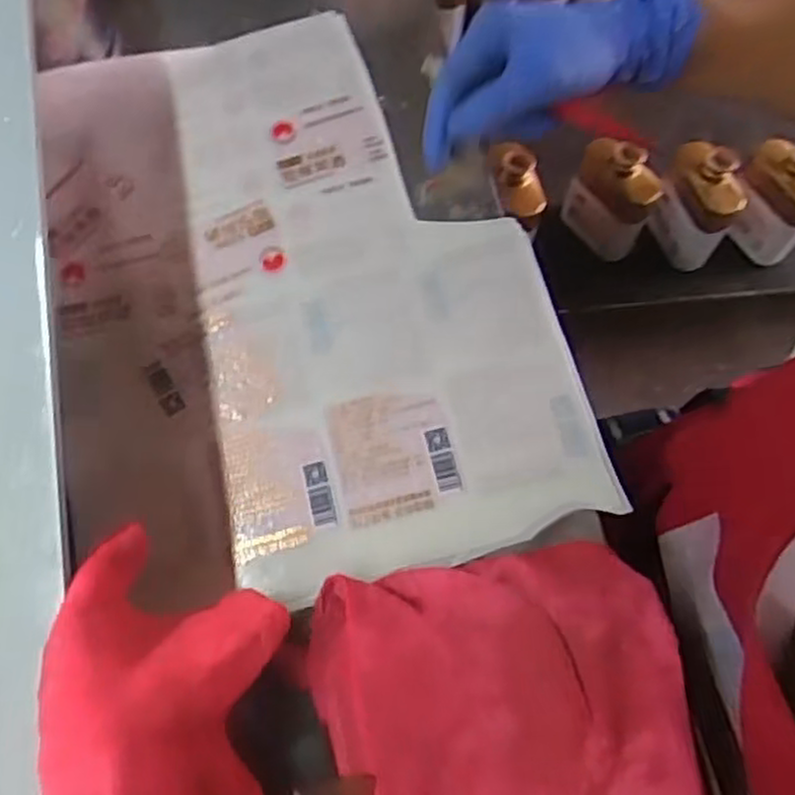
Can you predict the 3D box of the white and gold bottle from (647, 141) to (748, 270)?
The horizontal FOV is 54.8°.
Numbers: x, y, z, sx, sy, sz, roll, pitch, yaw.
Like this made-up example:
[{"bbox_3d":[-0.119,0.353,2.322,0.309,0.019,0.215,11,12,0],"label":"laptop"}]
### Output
[{"bbox_3d":[0.391,-0.252,1.011,0.104,0.156,0.070,26,71,9],"label":"white and gold bottle"}]

